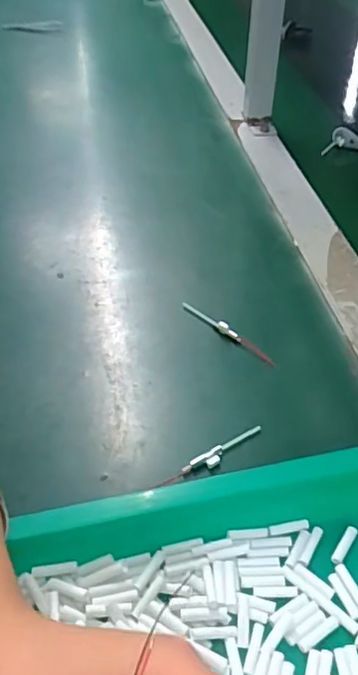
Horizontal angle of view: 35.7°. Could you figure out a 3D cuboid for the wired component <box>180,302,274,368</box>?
[{"bbox_3d":[0.037,-0.006,0.425,0.092,0.008,0.009,33,52,30],"label":"wired component"}]

